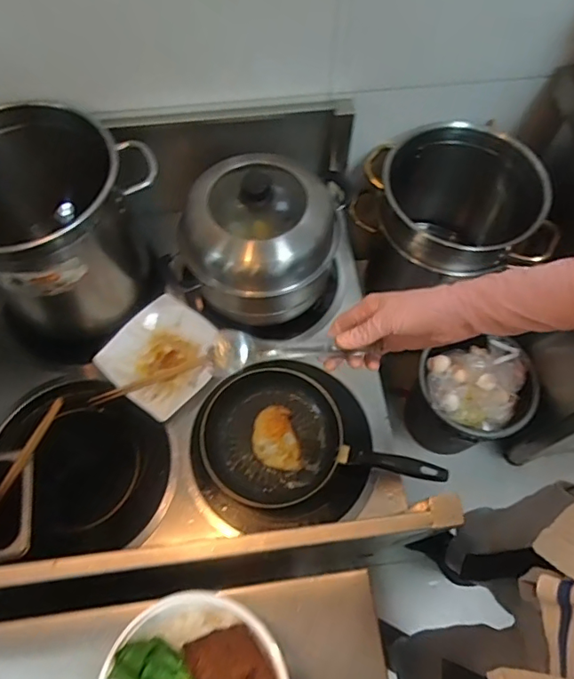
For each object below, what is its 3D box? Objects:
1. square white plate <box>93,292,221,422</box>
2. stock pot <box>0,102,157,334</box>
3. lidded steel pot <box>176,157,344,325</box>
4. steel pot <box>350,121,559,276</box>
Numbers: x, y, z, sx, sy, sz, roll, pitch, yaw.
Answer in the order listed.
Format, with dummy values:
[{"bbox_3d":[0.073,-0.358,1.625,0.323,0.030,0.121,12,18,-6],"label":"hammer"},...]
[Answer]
[{"bbox_3d":[-0.241,0.021,0.966,0.219,0.033,0.200,36,68,16],"label":"square white plate"},{"bbox_3d":[-0.423,-0.209,0.925,0.307,0.291,0.328,31,66,14],"label":"stock pot"},{"bbox_3d":[-0.045,-0.192,0.937,0.258,0.240,0.267,0,62,-1],"label":"lidded steel pot"},{"bbox_3d":[0.331,-0.228,1.069,0.380,0.296,0.311,12,63,5],"label":"steel pot"}]

